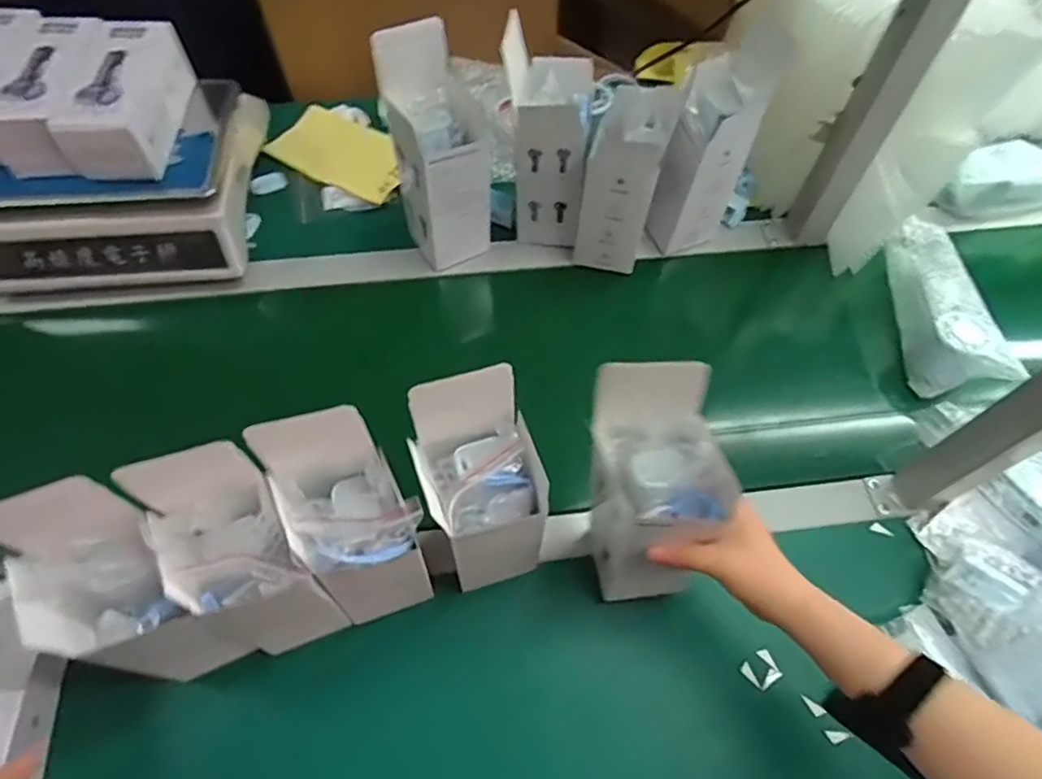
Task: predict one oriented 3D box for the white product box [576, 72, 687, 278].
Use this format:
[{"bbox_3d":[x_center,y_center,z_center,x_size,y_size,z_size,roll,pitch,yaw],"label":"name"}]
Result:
[{"bbox_3d":[0.110,-0.221,0.682,0.079,0.202,0.073,16,63,7],"label":"white product box"}]

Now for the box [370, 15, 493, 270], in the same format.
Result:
[{"bbox_3d":[-0.086,-0.243,0.678,0.082,0.258,0.077,-29,66,-16],"label":"box"}]

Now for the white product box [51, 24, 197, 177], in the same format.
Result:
[{"bbox_3d":[-0.410,-0.306,0.668,0.077,0.070,0.180,1,62,-1],"label":"white product box"}]

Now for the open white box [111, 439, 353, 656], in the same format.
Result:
[{"bbox_3d":[-0.194,0.130,0.471,0.083,0.223,0.098,-24,65,-14],"label":"open white box"}]

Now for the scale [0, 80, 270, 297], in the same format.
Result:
[{"bbox_3d":[-0.462,-0.257,0.739,0.287,0.110,0.263,-4,62,-4],"label":"scale"}]

